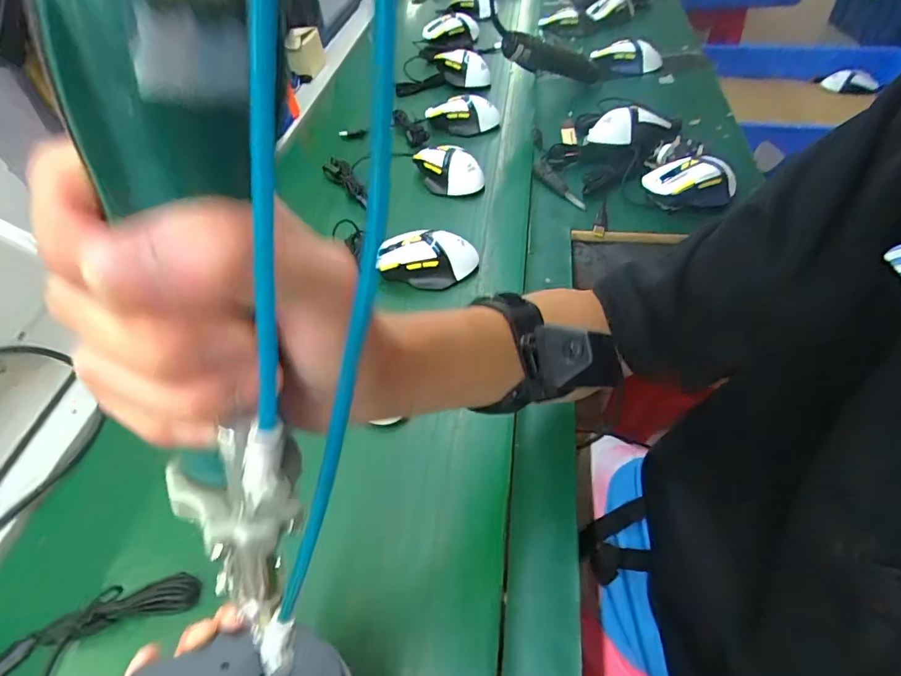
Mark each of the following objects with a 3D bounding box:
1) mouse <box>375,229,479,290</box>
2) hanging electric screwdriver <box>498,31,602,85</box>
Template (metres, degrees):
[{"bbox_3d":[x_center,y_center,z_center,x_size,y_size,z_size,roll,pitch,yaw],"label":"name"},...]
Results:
[{"bbox_3d":[-0.028,-0.085,0.538,0.114,0.046,0.059,3,51,9],"label":"mouse"},{"bbox_3d":[0.161,-0.430,0.744,0.216,0.041,0.033,-14,45,-40],"label":"hanging electric screwdriver"}]

